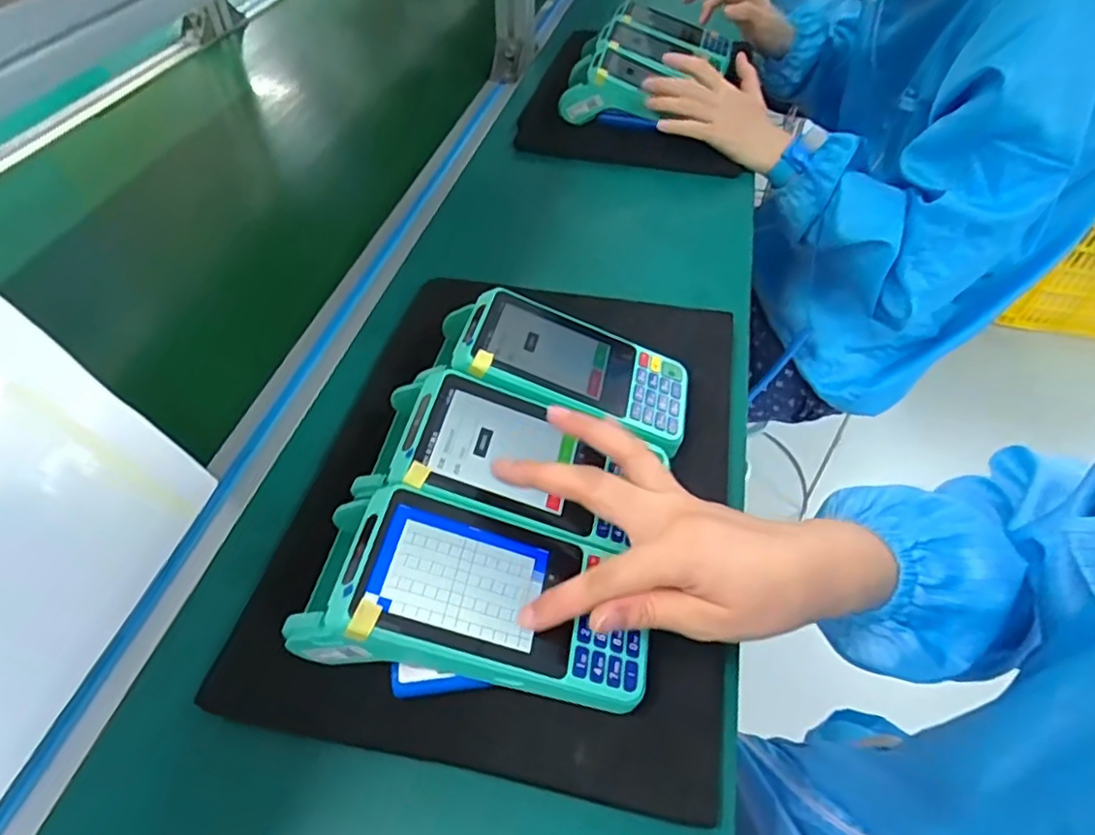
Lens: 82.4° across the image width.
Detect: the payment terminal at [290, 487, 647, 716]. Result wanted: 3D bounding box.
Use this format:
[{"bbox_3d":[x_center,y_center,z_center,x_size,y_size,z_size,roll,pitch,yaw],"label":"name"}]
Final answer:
[{"bbox_3d":[-0.035,0.086,0.303,0.164,0.050,0.081,6,49,2],"label":"payment terminal"}]

